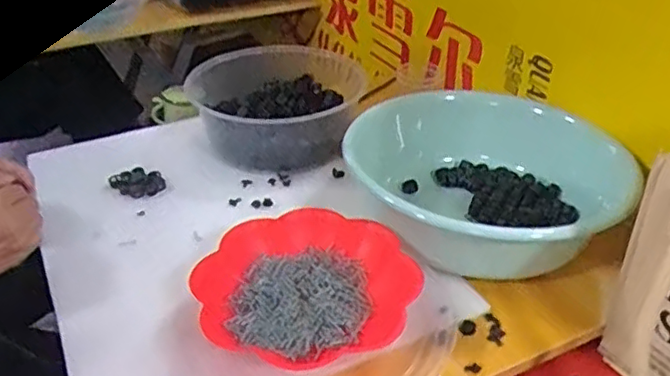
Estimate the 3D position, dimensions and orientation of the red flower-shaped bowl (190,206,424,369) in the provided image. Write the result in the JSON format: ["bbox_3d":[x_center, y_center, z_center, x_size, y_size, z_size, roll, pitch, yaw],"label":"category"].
[{"bbox_3d":[-0.023,0.084,0.599,0.191,0.041,0.179,-1,34,1],"label":"red flower-shaped bowl"}]

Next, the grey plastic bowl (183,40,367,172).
[{"bbox_3d":[-0.091,-0.123,0.901,0.199,0.087,0.267,-13,35,-16],"label":"grey plastic bowl"}]

